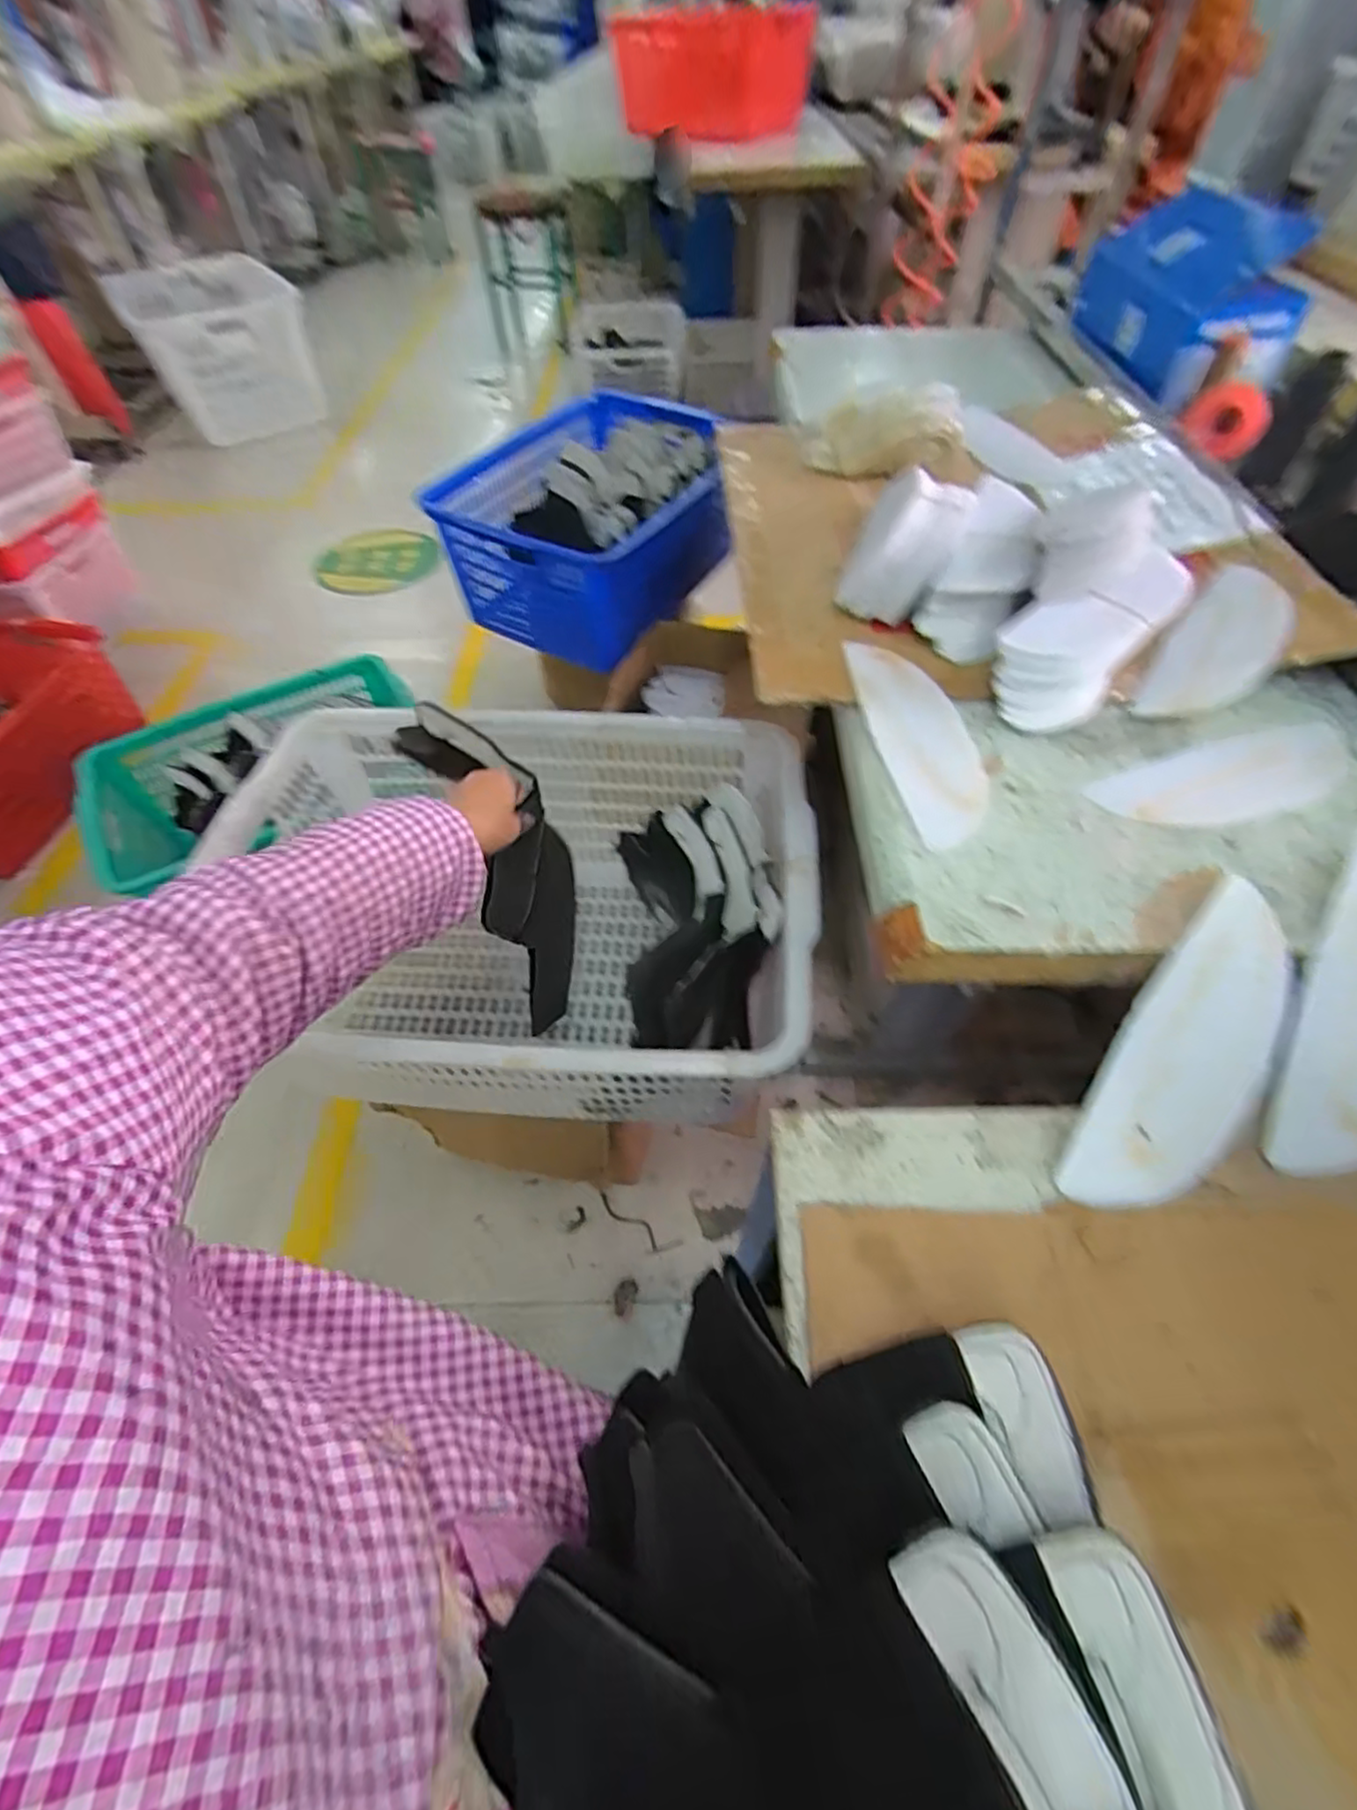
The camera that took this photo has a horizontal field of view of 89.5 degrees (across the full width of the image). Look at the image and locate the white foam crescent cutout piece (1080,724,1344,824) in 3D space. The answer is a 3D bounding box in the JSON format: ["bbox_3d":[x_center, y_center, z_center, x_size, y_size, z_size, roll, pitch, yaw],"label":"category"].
[{"bbox_3d":[0.400,-0.090,0.494,0.213,0.005,0.067,-15,55,-8],"label":"white foam crescent cutout piece"}]

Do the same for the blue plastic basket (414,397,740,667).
[{"bbox_3d":[-0.147,-0.720,1.336,0.427,0.270,0.560,26,59,20],"label":"blue plastic basket"}]

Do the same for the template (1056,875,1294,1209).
[{"bbox_3d":[0.298,0.085,0.395,0.079,0.008,0.210,30,79,7],"label":"template"}]

